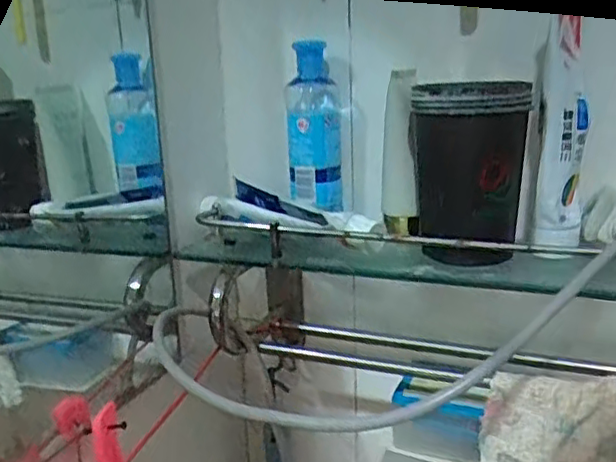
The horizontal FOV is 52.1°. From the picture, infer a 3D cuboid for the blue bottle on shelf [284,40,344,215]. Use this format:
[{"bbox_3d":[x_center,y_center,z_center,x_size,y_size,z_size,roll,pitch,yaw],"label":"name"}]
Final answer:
[{"bbox_3d":[0.005,-0.096,0.573,0.049,0.142,0.053,-1,14,3],"label":"blue bottle on shelf"}]

